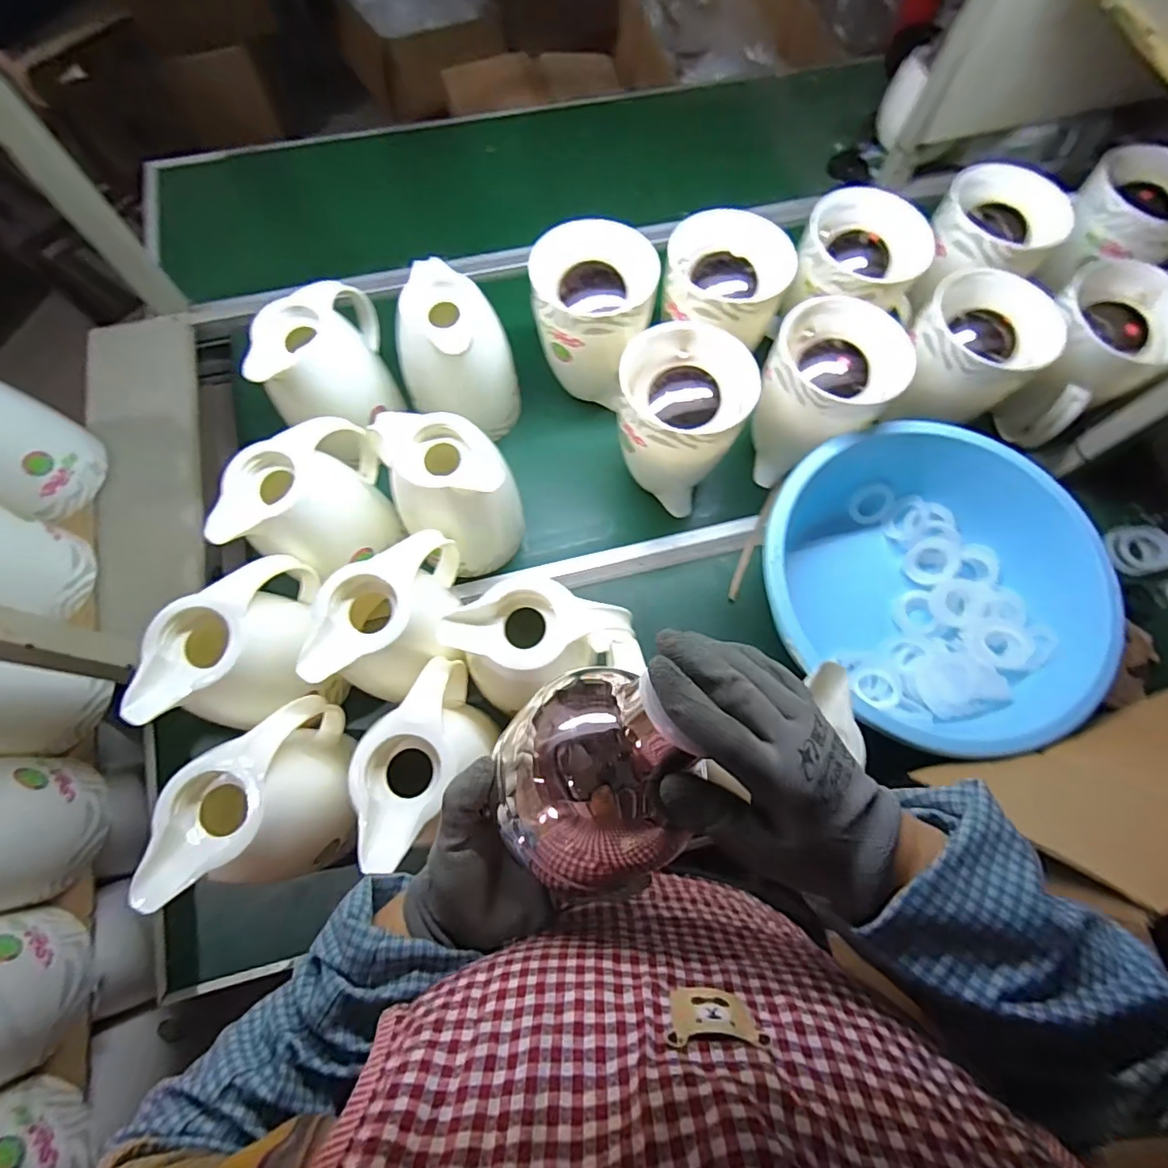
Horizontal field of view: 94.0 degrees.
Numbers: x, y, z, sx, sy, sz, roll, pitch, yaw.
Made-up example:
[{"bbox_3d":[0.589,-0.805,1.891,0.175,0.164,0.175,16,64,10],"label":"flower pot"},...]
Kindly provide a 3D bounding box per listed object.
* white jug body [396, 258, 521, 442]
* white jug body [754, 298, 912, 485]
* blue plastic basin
[{"bbox_3d":[-0.159,-0.279,0.686,0.119,0.177,0.114,1,71,-2],"label":"white jug body"},{"bbox_3d":[0.296,-0.234,0.701,0.151,0.174,0.146,23,72,6],"label":"white jug body"},{"bbox_3d":[0.389,0.006,0.659,0.379,0.155,0.350,37,74,10],"label":"blue plastic basin"}]

